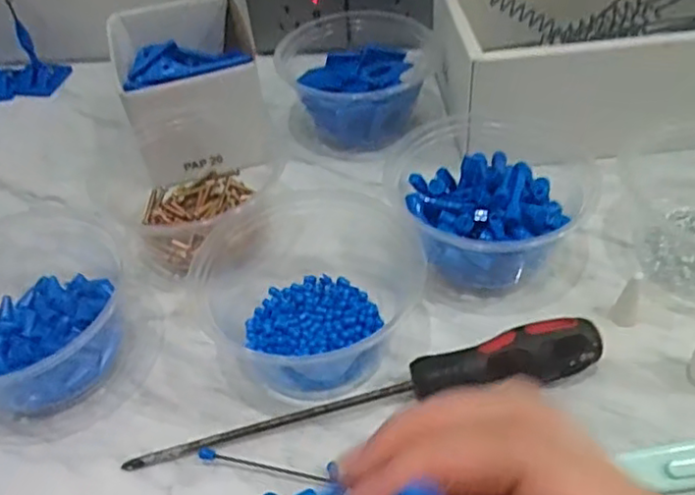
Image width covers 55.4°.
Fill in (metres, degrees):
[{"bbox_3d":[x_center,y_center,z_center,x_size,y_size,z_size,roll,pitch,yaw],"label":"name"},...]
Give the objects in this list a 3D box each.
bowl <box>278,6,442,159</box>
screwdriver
[{"bbox_3d":[0.008,-0.127,0.494,0.108,0.057,0.107,-3,47,3],"label":"bowl"},{"bbox_3d":[0.009,0.075,0.326,0.235,0.030,0.025,-12,47,-5],"label":"screwdriver"}]

